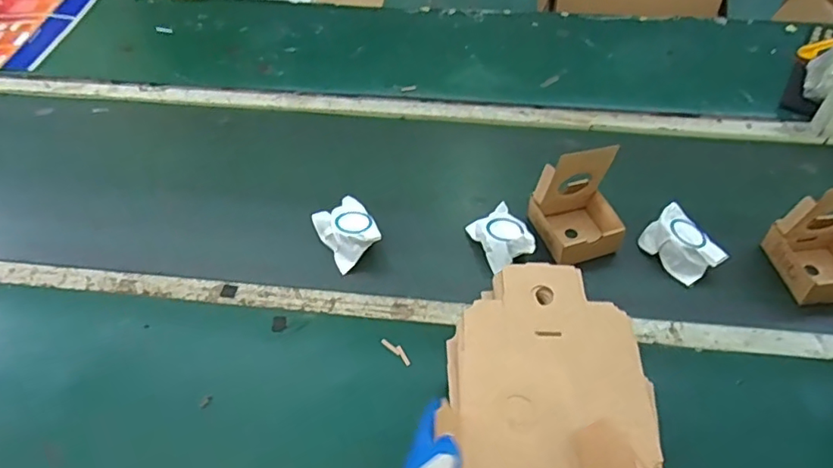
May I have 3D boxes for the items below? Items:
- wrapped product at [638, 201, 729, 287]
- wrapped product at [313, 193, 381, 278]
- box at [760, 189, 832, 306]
[{"bbox_3d":[0.384,0.019,0.810,0.069,0.054,0.108,-25,52,-20],"label":"wrapped product"},{"bbox_3d":[-0.103,-0.005,0.840,0.076,0.050,0.104,-24,52,-19],"label":"wrapped product"},{"bbox_3d":[0.563,0.005,0.744,0.104,0.143,0.123,-7,48,-5],"label":"box"}]

